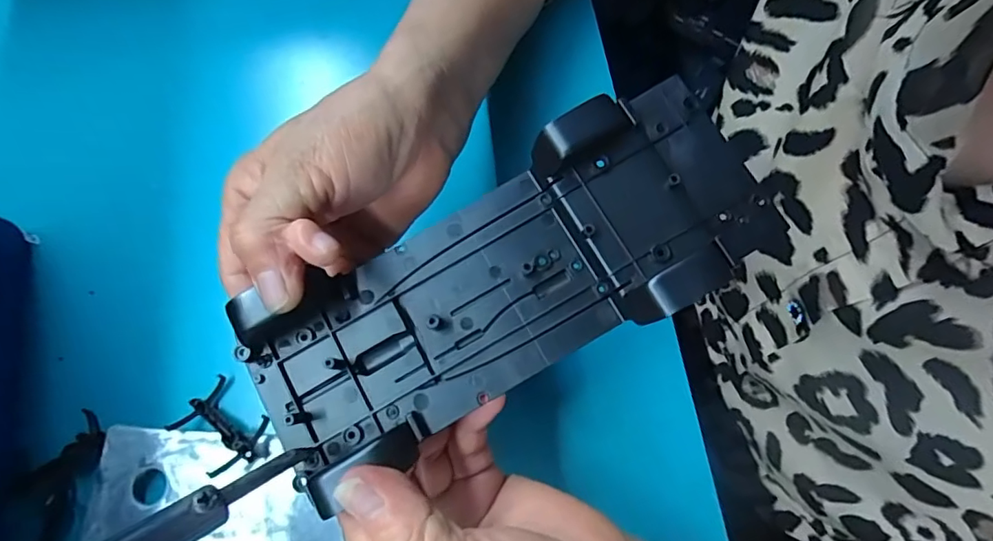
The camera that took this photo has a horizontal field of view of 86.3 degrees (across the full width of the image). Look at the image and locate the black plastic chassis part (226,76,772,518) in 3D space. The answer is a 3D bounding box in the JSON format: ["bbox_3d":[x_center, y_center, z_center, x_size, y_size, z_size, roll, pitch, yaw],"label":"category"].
[{"bbox_3d":[0.003,0.003,0.190,0.192,0.025,0.074,-30,75,-1],"label":"black plastic chassis part"}]

